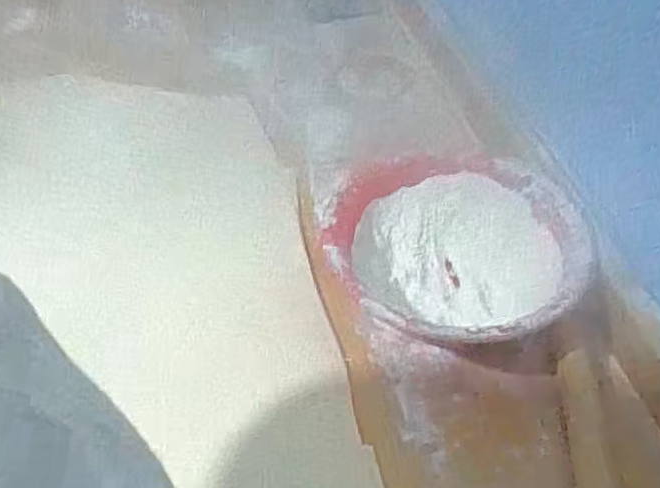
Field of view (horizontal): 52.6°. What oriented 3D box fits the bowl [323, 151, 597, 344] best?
[{"bbox_3d":[0.107,0.013,0.568,0.204,0.070,0.195,-2,46,2],"label":"bowl"}]

